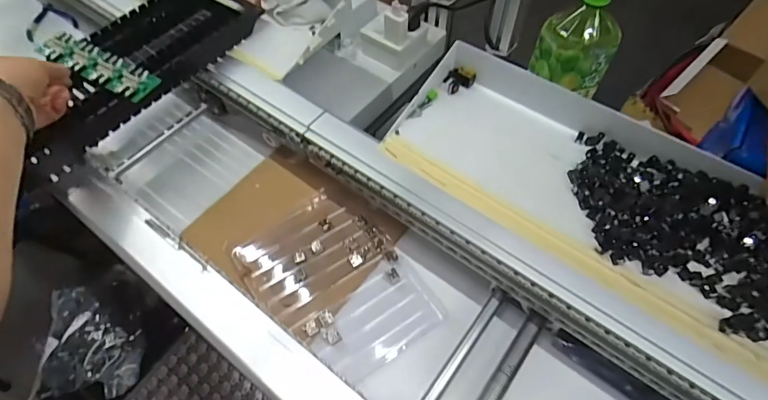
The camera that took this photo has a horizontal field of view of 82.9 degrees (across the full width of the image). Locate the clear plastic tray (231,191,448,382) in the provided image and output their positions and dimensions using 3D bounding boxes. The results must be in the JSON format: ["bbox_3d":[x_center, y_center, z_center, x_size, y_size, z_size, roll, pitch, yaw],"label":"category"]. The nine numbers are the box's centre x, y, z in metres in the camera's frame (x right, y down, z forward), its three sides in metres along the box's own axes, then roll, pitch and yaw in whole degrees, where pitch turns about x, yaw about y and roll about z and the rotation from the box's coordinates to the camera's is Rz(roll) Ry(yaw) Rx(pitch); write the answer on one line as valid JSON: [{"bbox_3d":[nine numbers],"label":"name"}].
[{"bbox_3d":[-0.057,0.099,0.535,0.163,0.022,0.226,-36,65,-20],"label":"clear plastic tray"}]

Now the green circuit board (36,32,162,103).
[{"bbox_3d":[-0.353,-0.166,0.535,0.166,0.015,0.045,26,62,15],"label":"green circuit board"}]

